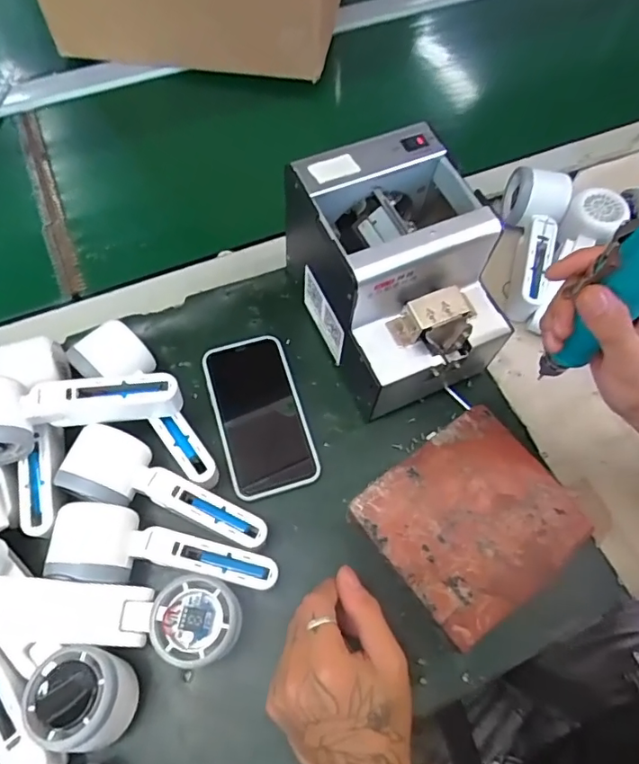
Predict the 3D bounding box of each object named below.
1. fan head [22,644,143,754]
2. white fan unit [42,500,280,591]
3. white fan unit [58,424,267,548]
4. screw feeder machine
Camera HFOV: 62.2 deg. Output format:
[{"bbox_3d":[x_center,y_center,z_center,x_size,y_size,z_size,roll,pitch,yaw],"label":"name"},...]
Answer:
[{"bbox_3d":[-0.156,0.205,0.349,0.060,0.048,0.055,1,64,-1],"label":"fan head"},{"bbox_3d":[-0.112,0.125,0.391,0.159,0.048,0.053,6,64,1],"label":"white fan unit"},{"bbox_3d":[-0.116,0.081,0.412,0.161,0.048,0.054,14,64,5],"label":"white fan unit"},{"bbox_3d":[0.065,-0.089,0.451,0.135,0.143,0.173,-18,66,-10],"label":"screw feeder machine"}]

